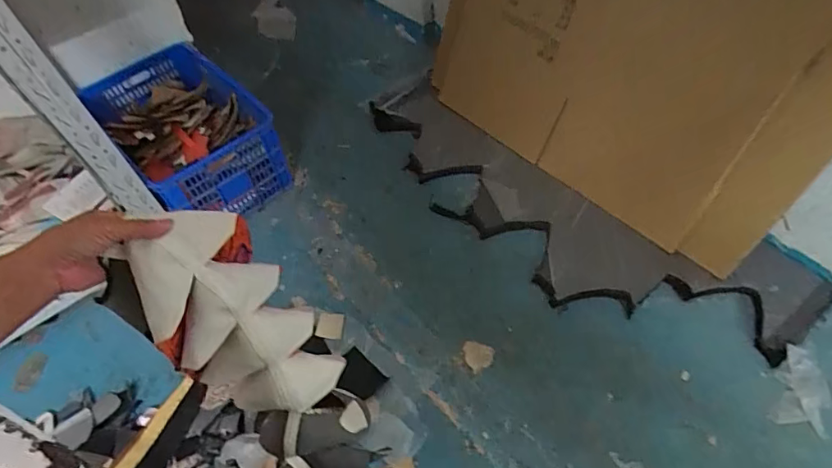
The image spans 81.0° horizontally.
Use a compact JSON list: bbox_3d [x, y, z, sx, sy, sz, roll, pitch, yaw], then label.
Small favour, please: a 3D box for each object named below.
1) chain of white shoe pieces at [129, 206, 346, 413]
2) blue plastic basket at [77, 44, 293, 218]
[{"bbox_3d":[-0.201,0.107,0.562,0.067,0.300,0.137,18,56,44],"label":"chain of white shoe pieces"},{"bbox_3d":[-0.722,-0.314,1.591,0.374,0.315,0.538,-36,60,-20],"label":"blue plastic basket"}]

